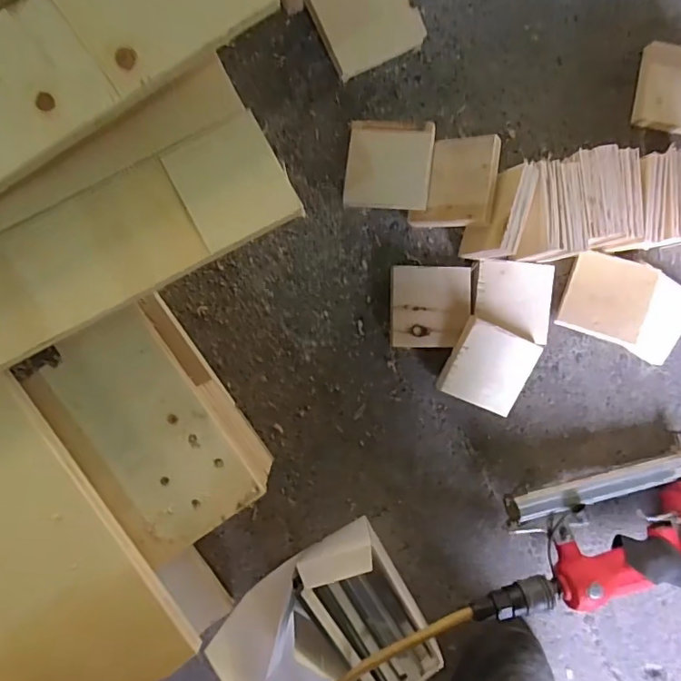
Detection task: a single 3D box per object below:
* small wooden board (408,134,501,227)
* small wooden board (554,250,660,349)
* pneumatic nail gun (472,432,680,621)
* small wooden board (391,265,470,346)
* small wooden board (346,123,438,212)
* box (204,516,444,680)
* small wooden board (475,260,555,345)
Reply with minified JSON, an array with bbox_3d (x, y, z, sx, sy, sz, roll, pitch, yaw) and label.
[{"bbox_3d":[0.100,-0.138,0.450,0.069,0.011,0.075,12,92,35],"label":"small wooden board"},{"bbox_3d":[0.247,-0.040,0.475,0.071,0.008,0.079,21,84,14],"label":"small wooden board"},{"bbox_3d":[0.236,0.188,0.472,0.240,0.062,0.135,-17,92,-2],"label":"pneumatic nail gun"},{"bbox_3d":[0.083,-0.031,0.478,0.072,0.016,0.074,1,91,-2],"label":"small wooden board"},{"bbox_3d":[0.044,-0.158,0.462,0.075,0.011,0.076,5,94,7],"label":"small wooden board"},{"bbox_3d":[-0.012,0.252,0.449,0.160,0.079,0.148,-29,92,-2],"label":"box"},{"bbox_3d":[0.160,-0.037,0.476,0.071,0.004,0.070,5,93,-3],"label":"small wooden board"}]

